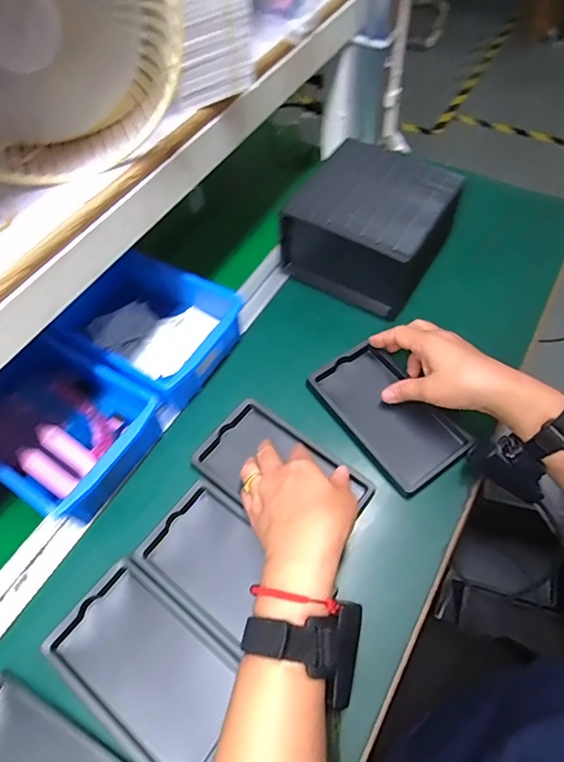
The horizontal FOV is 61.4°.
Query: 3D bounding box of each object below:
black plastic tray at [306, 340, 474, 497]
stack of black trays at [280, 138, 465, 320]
[{"bbox_3d":[0.109,0.033,0.493,0.093,0.022,0.159,-33,62,-16],"label":"black plastic tray"},{"bbox_3d":[0.105,-0.184,0.569,0.160,0.103,0.159,29,64,19],"label":"stack of black trays"}]

